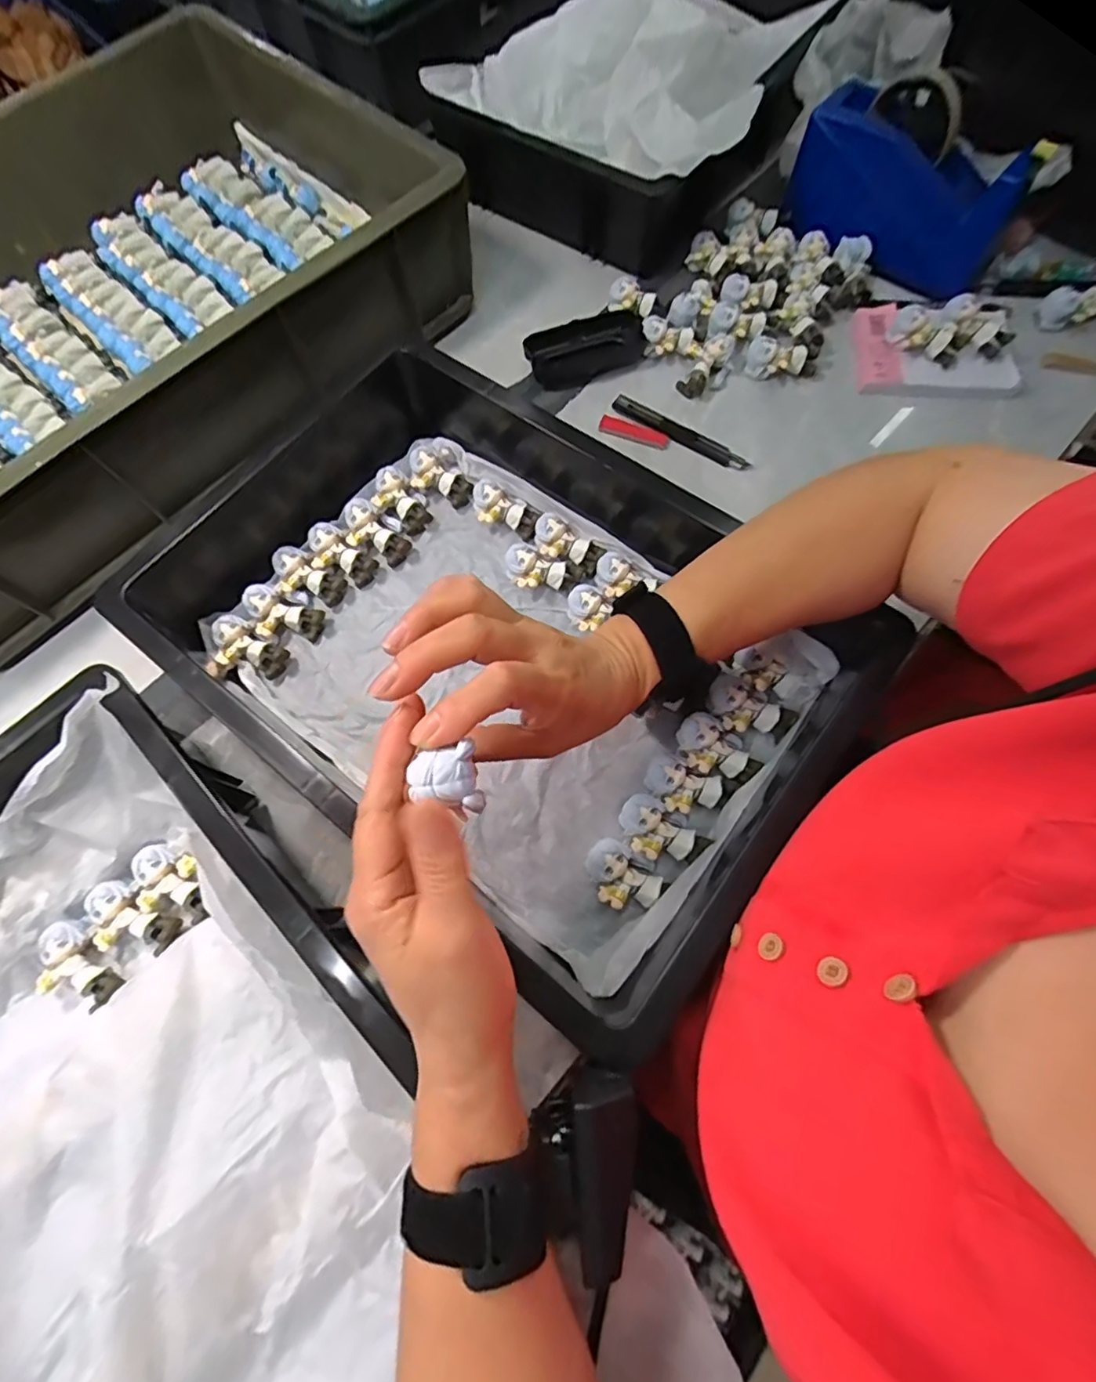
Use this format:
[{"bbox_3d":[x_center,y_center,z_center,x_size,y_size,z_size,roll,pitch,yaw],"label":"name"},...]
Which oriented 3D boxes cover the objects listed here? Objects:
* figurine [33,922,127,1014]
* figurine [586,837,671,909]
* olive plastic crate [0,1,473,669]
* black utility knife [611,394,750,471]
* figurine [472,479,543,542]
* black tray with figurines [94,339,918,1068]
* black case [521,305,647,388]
[{"bbox_3d":[-0.307,0.183,0.368,0.032,0.019,0.064,-41,74,-11],"label":"figurine"},{"bbox_3d":[0.050,0.123,0.373,0.052,0.022,0.038,30,75,12],"label":"figurine"},{"bbox_3d":[-0.419,-0.355,0.536,0.592,0.146,0.435,-42,74,-11],"label":"olive plastic crate"},{"bbox_3d":[0.120,-0.238,0.523,0.139,0.016,0.016,35,76,13],"label":"black utility knife"},{"bbox_3d":[-0.036,-0.155,0.483,0.063,0.026,0.040,34,76,13],"label":"figurine"},{"bbox_3d":[-0.049,-0.048,0.421,0.513,0.090,0.342,36,76,13],"label":"black tray with figurines"},{"bbox_3d":[0.036,-0.333,0.550,0.110,0.032,0.052,-17,71,-4],"label":"black case"}]

